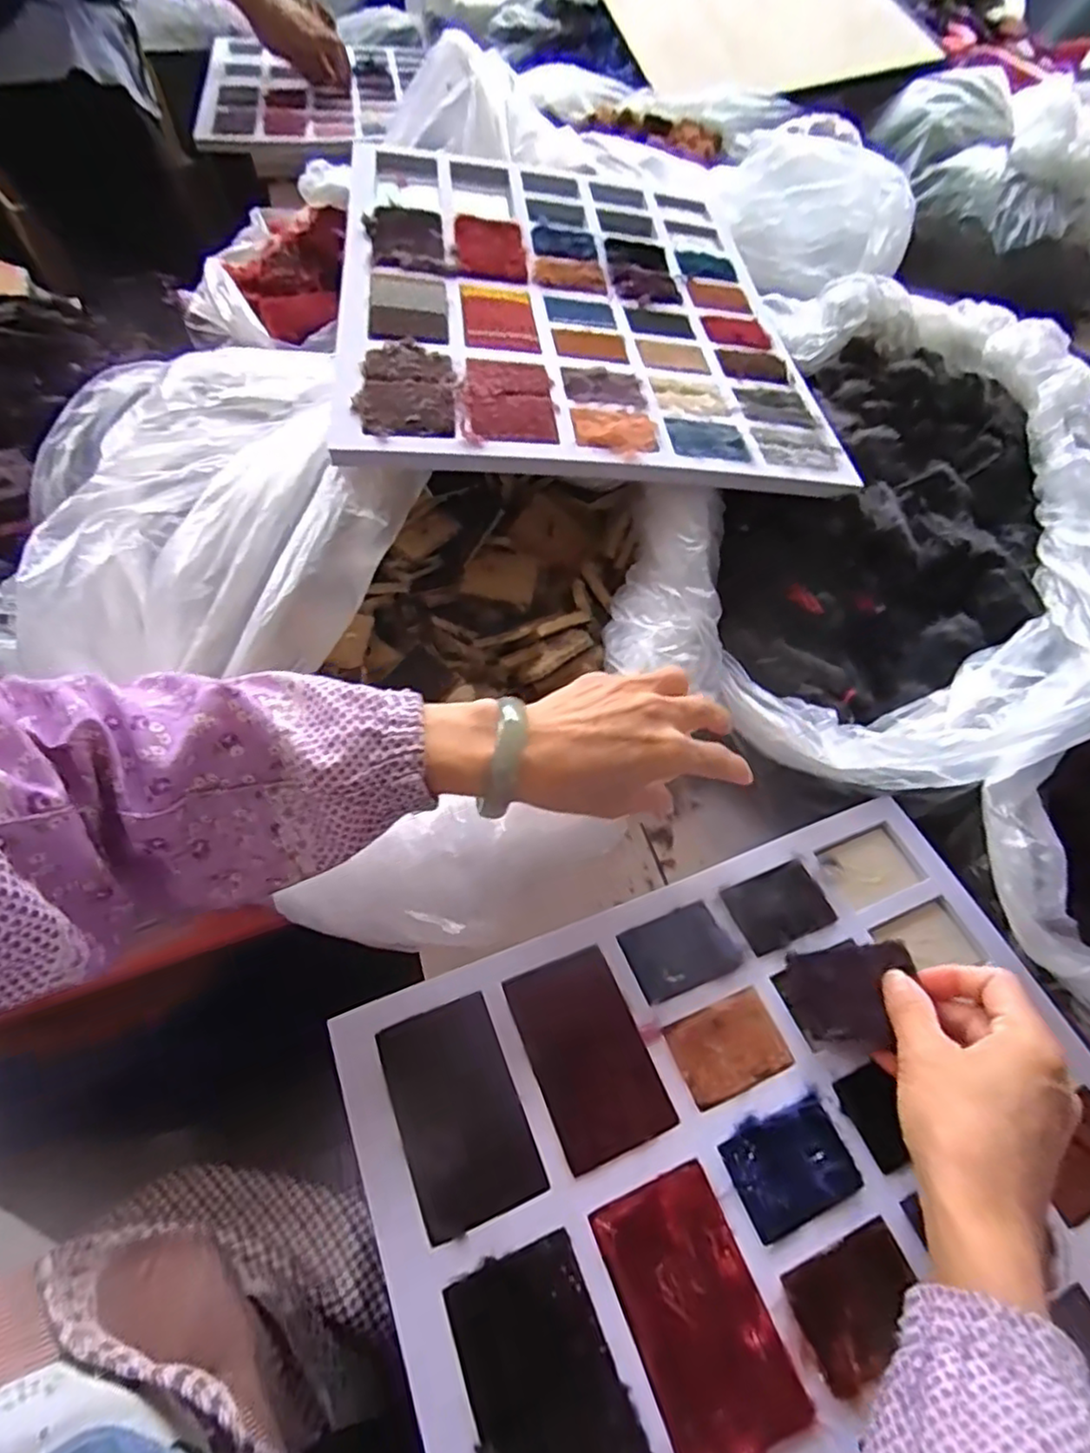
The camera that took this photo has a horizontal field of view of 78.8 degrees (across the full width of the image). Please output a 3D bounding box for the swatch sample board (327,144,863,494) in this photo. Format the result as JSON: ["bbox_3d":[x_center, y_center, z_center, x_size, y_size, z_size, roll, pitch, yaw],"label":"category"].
[{"bbox_3d":[0.021,-0.342,0.526,0.342,0.017,0.434,-1,59,-12],"label":"swatch sample board"}]

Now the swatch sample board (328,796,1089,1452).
[{"bbox_3d":[0.135,0.257,0.263,0.342,0.015,0.418,-17,60,-16],"label":"swatch sample board"}]

